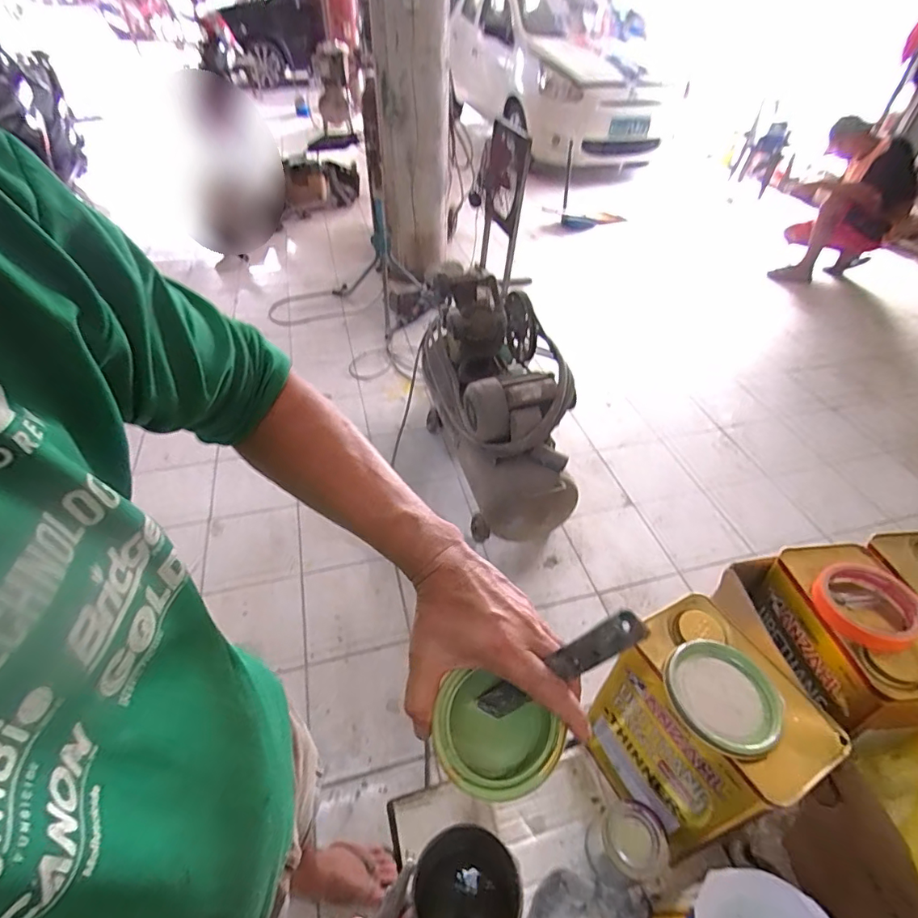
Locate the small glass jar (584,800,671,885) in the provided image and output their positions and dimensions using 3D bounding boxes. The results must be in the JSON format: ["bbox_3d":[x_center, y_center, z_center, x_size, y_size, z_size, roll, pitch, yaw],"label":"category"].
[{"bbox_3d":[0.176,0.410,0.513,0.066,0.078,0.063,1,45,-1],"label":"small glass jar"}]

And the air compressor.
[{"bbox_3d":[0.125,-0.189,1.673,0.381,0.612,0.901,-7,45,-8],"label":"air compressor"}]

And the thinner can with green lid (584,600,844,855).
[{"bbox_3d":[0.239,0.281,0.501,0.117,0.227,0.163,-20,49,-21],"label":"thinner can with green lid"}]

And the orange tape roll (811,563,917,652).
[{"bbox_3d":[0.401,0.141,0.475,0.087,0.027,0.084,1,45,-1],"label":"orange tape roll"}]

